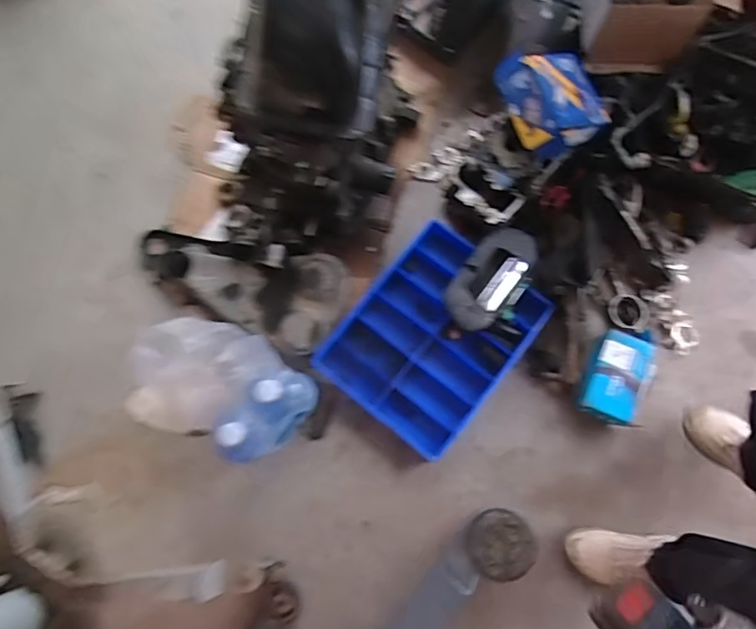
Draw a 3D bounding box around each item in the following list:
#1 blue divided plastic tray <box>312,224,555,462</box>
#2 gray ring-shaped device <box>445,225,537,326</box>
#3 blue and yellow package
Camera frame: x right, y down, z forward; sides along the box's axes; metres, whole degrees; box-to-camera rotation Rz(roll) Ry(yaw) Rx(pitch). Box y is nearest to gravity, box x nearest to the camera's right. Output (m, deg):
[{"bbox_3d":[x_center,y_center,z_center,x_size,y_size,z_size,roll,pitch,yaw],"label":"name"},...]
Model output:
[{"bbox_3d":[0.124,0.042,1.185,0.349,0.062,0.437,40,81,9],"label":"blue divided plastic tray"},{"bbox_3d":[0.261,-0.083,1.160,0.135,0.063,0.272,36,79,7],"label":"gray ring-shaped device"},{"bbox_3d":[0.385,-0.470,1.135,0.205,0.087,0.200,-20,77,-4],"label":"blue and yellow package"}]

